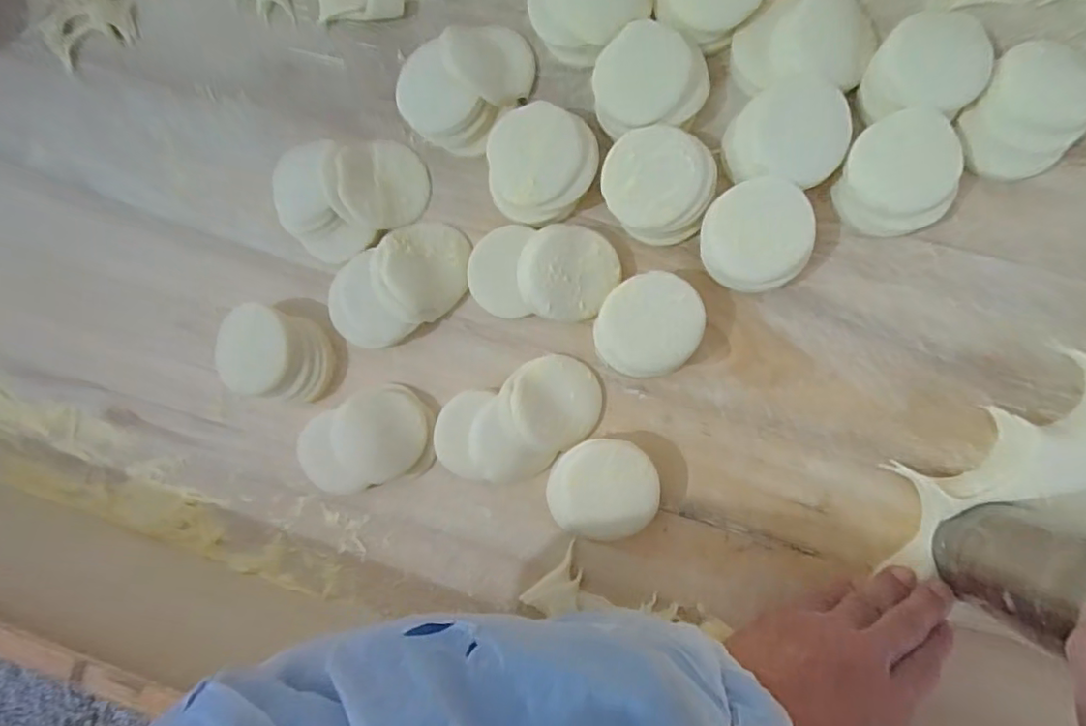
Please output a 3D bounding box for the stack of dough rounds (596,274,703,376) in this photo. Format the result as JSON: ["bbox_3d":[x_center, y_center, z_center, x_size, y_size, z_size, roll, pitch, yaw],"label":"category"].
[{"bbox_3d":[0.065,-0.022,0.362,0.064,0.032,0.059,-39,87,6],"label":"stack of dough rounds"}]

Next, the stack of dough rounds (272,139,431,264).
[{"bbox_3d":[-0.127,-0.113,0.382,0.094,0.029,0.071,-35,87,6],"label":"stack of dough rounds"}]

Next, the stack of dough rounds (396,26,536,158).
[{"bbox_3d":[-0.049,-0.177,0.363,0.063,0.030,0.083,34,94,5],"label":"stack of dough rounds"}]

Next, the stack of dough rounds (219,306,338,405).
[{"bbox_3d":[-0.177,-0.006,0.385,0.068,0.034,0.056,10,92,6],"label":"stack of dough rounds"}]

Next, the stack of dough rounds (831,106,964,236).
[{"bbox_3d":[0.209,-0.110,0.347,0.061,0.028,0.066,-4,90,7],"label":"stack of dough rounds"}]

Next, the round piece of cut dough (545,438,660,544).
[{"bbox_3d":[0.038,0.078,0.368,0.067,0.032,0.061,0,91,7],"label":"round piece of cut dough"}]

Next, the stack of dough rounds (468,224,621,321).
[{"bbox_3d":[0.000,-0.057,0.369,0.092,0.030,0.057,5,92,6],"label":"stack of dough rounds"}]

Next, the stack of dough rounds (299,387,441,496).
[{"bbox_3d":[-0.117,0.051,0.381,0.091,0.020,0.061,-16,89,7],"label":"stack of dough rounds"}]

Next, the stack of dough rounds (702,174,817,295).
[{"bbox_3d":[0.128,-0.075,0.352,0.060,0.034,0.063,-11,90,7],"label":"stack of dough rounds"}]

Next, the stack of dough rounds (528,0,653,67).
[{"bbox_3d":[0.028,-0.223,0.360,0.067,0.021,0.057,-35,87,6],"label":"stack of dough rounds"}]

